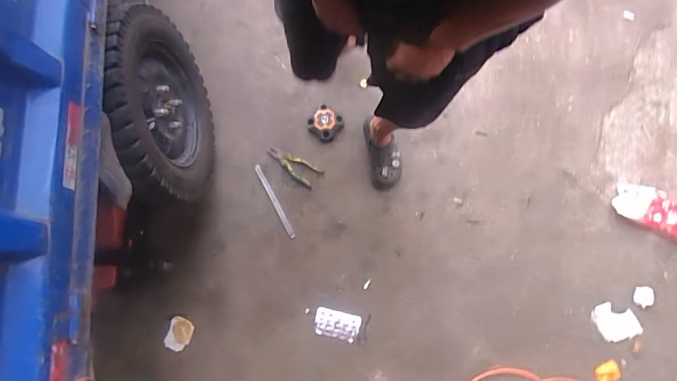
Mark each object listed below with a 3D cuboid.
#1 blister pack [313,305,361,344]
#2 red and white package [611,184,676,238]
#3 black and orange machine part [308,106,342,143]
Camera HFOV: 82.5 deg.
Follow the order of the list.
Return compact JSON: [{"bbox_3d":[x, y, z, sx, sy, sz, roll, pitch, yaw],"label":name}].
[{"bbox_3d":[-0.006,0.420,1.207,0.139,0.014,0.081,12,82,5],"label":"blister pack"},{"bbox_3d":[1.022,0.072,1.227,0.281,0.053,0.129,27,83,7],"label":"red and white package"},{"bbox_3d":[-0.050,-0.226,1.302,0.122,0.054,0.105,36,81,9],"label":"black and orange machine part"}]

